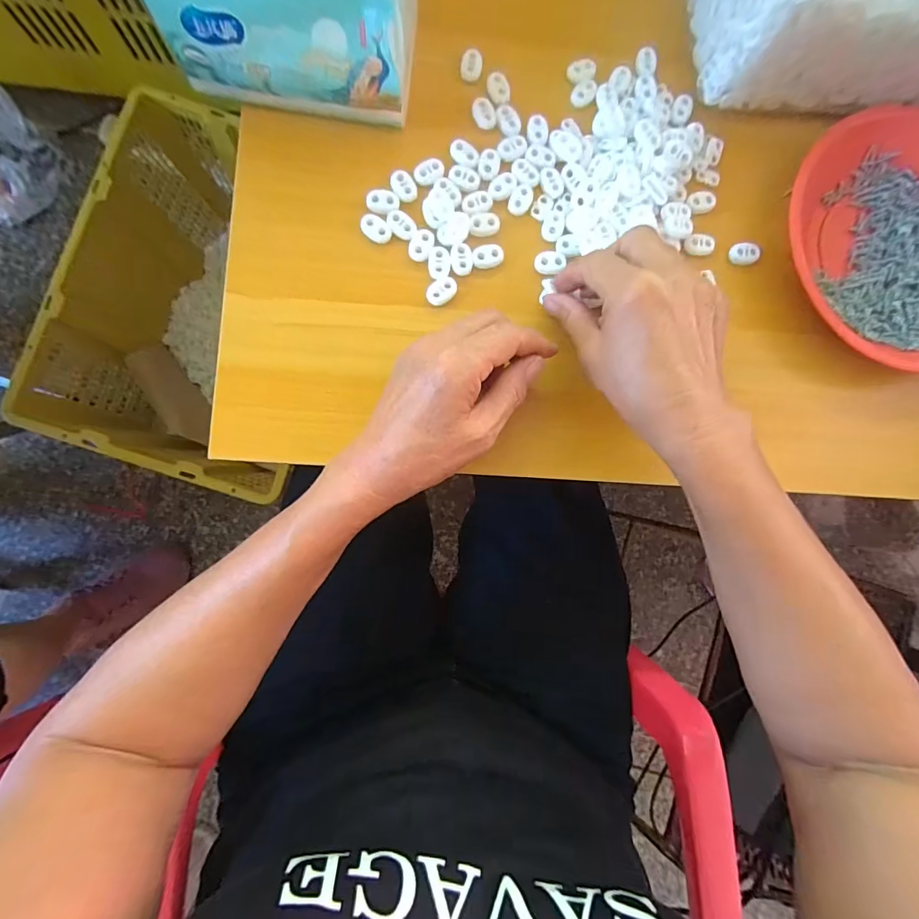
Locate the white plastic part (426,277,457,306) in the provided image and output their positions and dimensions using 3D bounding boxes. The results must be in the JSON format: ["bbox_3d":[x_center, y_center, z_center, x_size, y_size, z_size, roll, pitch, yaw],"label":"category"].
[{"bbox_3d":[-0.013,-0.117,0.313,0.016,0.004,0.022,42,83,-2],"label":"white plastic part"}]

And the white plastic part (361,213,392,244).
[{"bbox_3d":[-0.058,-0.160,0.311,0.022,0.004,0.015,41,83,-2],"label":"white plastic part"}]

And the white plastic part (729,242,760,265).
[{"bbox_3d":[0.216,-0.156,0.341,0.019,0.008,0.016,-14,88,-7],"label":"white plastic part"}]

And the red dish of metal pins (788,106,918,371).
[{"bbox_3d":[0.334,-0.162,0.340,0.182,0.030,0.193,0,86,-6],"label":"red dish of metal pins"}]

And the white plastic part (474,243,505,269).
[{"bbox_3d":[0.020,-0.144,0.318,0.022,0.004,0.015,-20,88,-7],"label":"white plastic part"}]

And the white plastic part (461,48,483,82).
[{"bbox_3d":[0.009,-0.287,0.328,0.015,0.006,0.020,12,85,-5],"label":"white plastic part"}]

